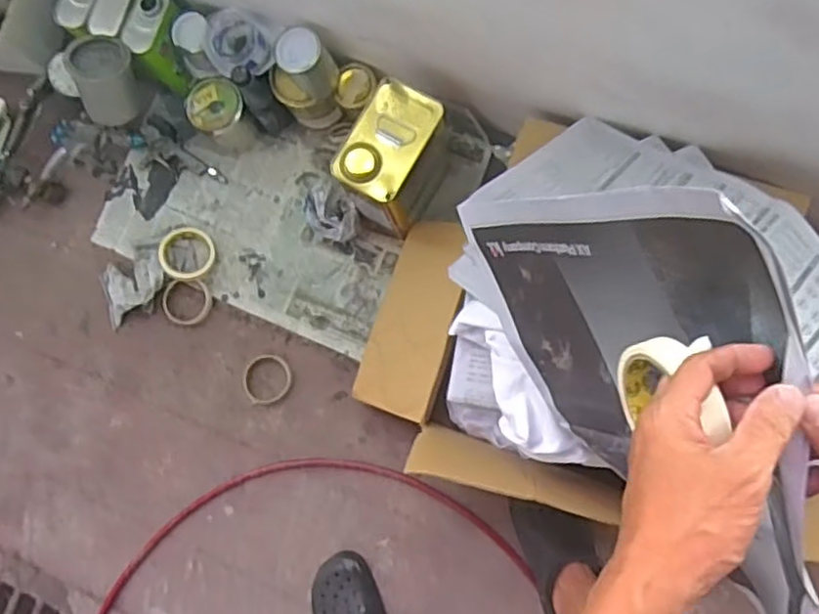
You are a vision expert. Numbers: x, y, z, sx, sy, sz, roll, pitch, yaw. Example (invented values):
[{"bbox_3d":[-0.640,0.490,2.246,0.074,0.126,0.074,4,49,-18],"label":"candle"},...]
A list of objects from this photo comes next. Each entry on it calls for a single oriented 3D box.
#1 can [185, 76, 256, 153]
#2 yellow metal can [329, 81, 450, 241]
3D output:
[{"bbox_3d":[-0.330,-0.341,1.217,0.095,0.128,0.092,0,89,8],"label":"can"},{"bbox_3d":[-0.019,-0.227,1.103,0.113,0.255,0.191,26,92,8],"label":"yellow metal can"}]

